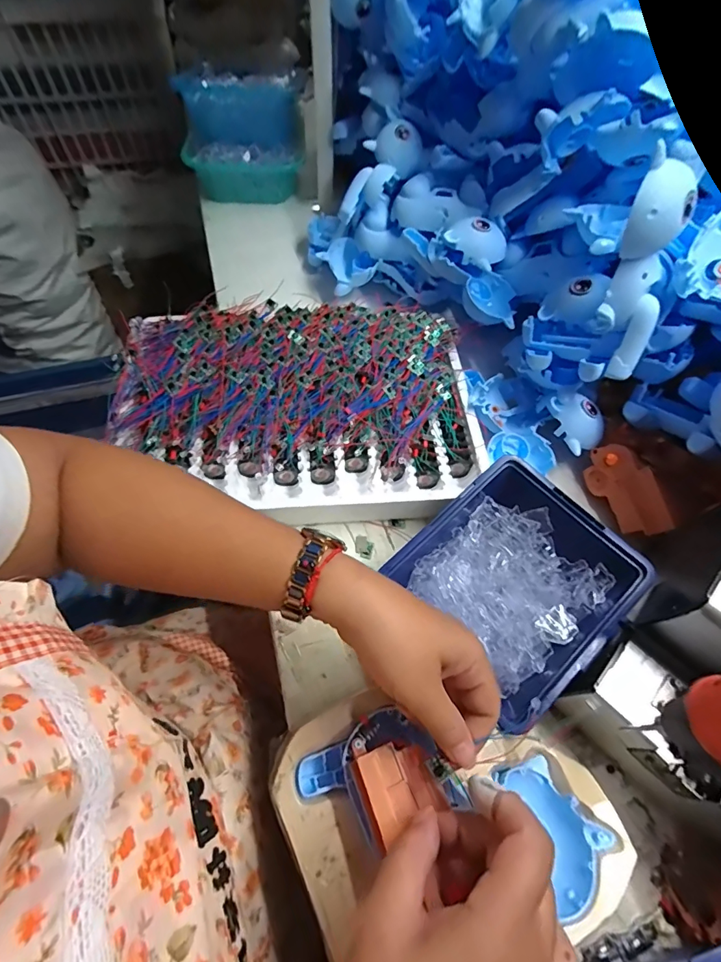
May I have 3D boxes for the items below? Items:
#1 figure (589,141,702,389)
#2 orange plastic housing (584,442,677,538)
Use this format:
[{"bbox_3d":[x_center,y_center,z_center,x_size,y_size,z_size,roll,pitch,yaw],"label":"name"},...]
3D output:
[{"bbox_3d":[0.213,-0.158,0.335,0.055,0.159,0.039,-23,43,-16],"label":"figure"},{"bbox_3d":[0.261,0.009,0.421,0.027,0.051,0.093,-1,55,-42],"label":"orange plastic housing"}]

